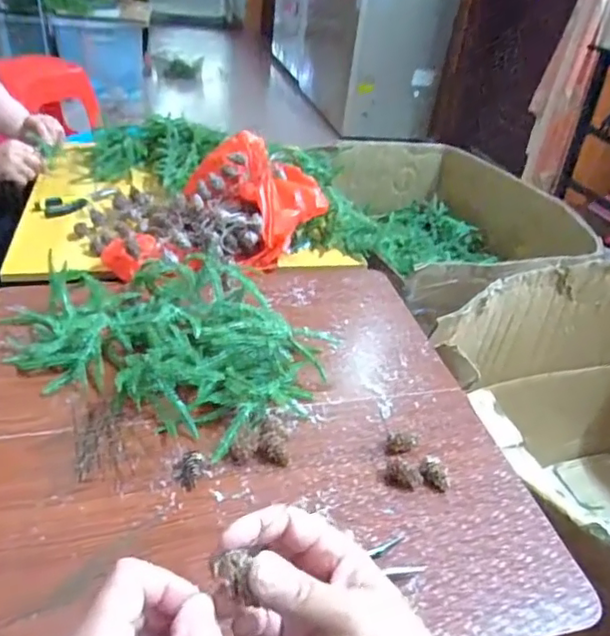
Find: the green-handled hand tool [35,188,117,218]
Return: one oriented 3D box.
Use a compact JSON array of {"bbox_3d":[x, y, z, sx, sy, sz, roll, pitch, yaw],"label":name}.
[{"bbox_3d":[-0.419,-0.214,1.050,0.142,0.027,0.047,-15,38,-3],"label":"green-handled hand tool"}]

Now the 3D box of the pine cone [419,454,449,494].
[{"bbox_3d":[0.131,0.158,0.577,0.031,0.025,0.024,16,36,13],"label":"pine cone"}]

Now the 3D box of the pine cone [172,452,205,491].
[{"bbox_3d":[-0.114,0.146,0.557,0.030,0.019,0.038,16,36,13],"label":"pine cone"}]

